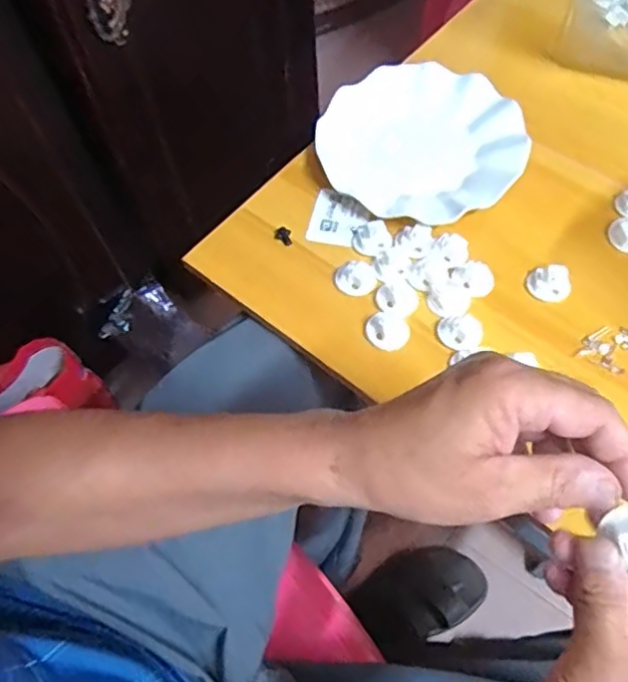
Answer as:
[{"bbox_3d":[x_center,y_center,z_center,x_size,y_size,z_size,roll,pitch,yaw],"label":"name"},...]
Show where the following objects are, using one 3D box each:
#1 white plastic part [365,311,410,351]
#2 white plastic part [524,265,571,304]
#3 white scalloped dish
[{"bbox_3d":[0.058,-0.008,0.491,0.034,0.009,0.030,21,65,14],"label":"white plastic part"},{"bbox_3d":[0.188,-0.047,0.498,0.032,0.015,0.026,3,62,5],"label":"white plastic part"},{"bbox_3d":[0.099,-0.180,0.563,0.177,0.023,0.170,-1,62,2],"label":"white scalloped dish"}]

